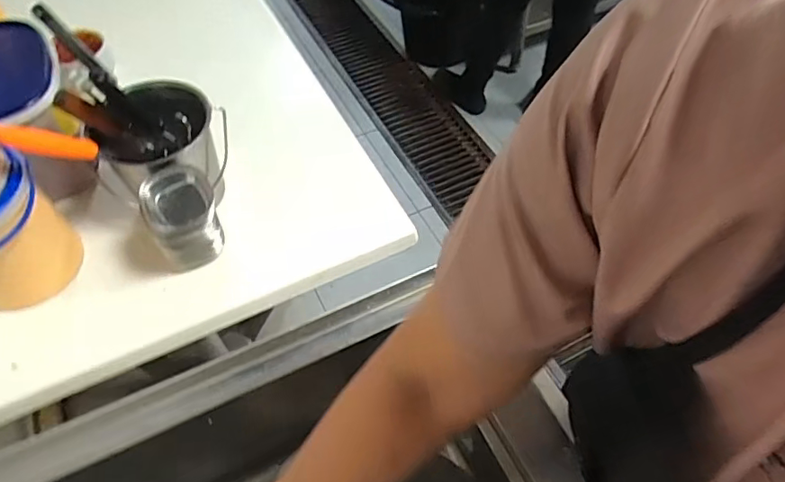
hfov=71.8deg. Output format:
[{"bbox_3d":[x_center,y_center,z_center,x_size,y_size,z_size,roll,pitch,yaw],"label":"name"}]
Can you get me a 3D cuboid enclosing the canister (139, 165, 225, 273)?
[{"bbox_3d":[-0.264,-0.023,0.702,0.088,0.127,0.076,-25,58,-16],"label":"canister"}]

